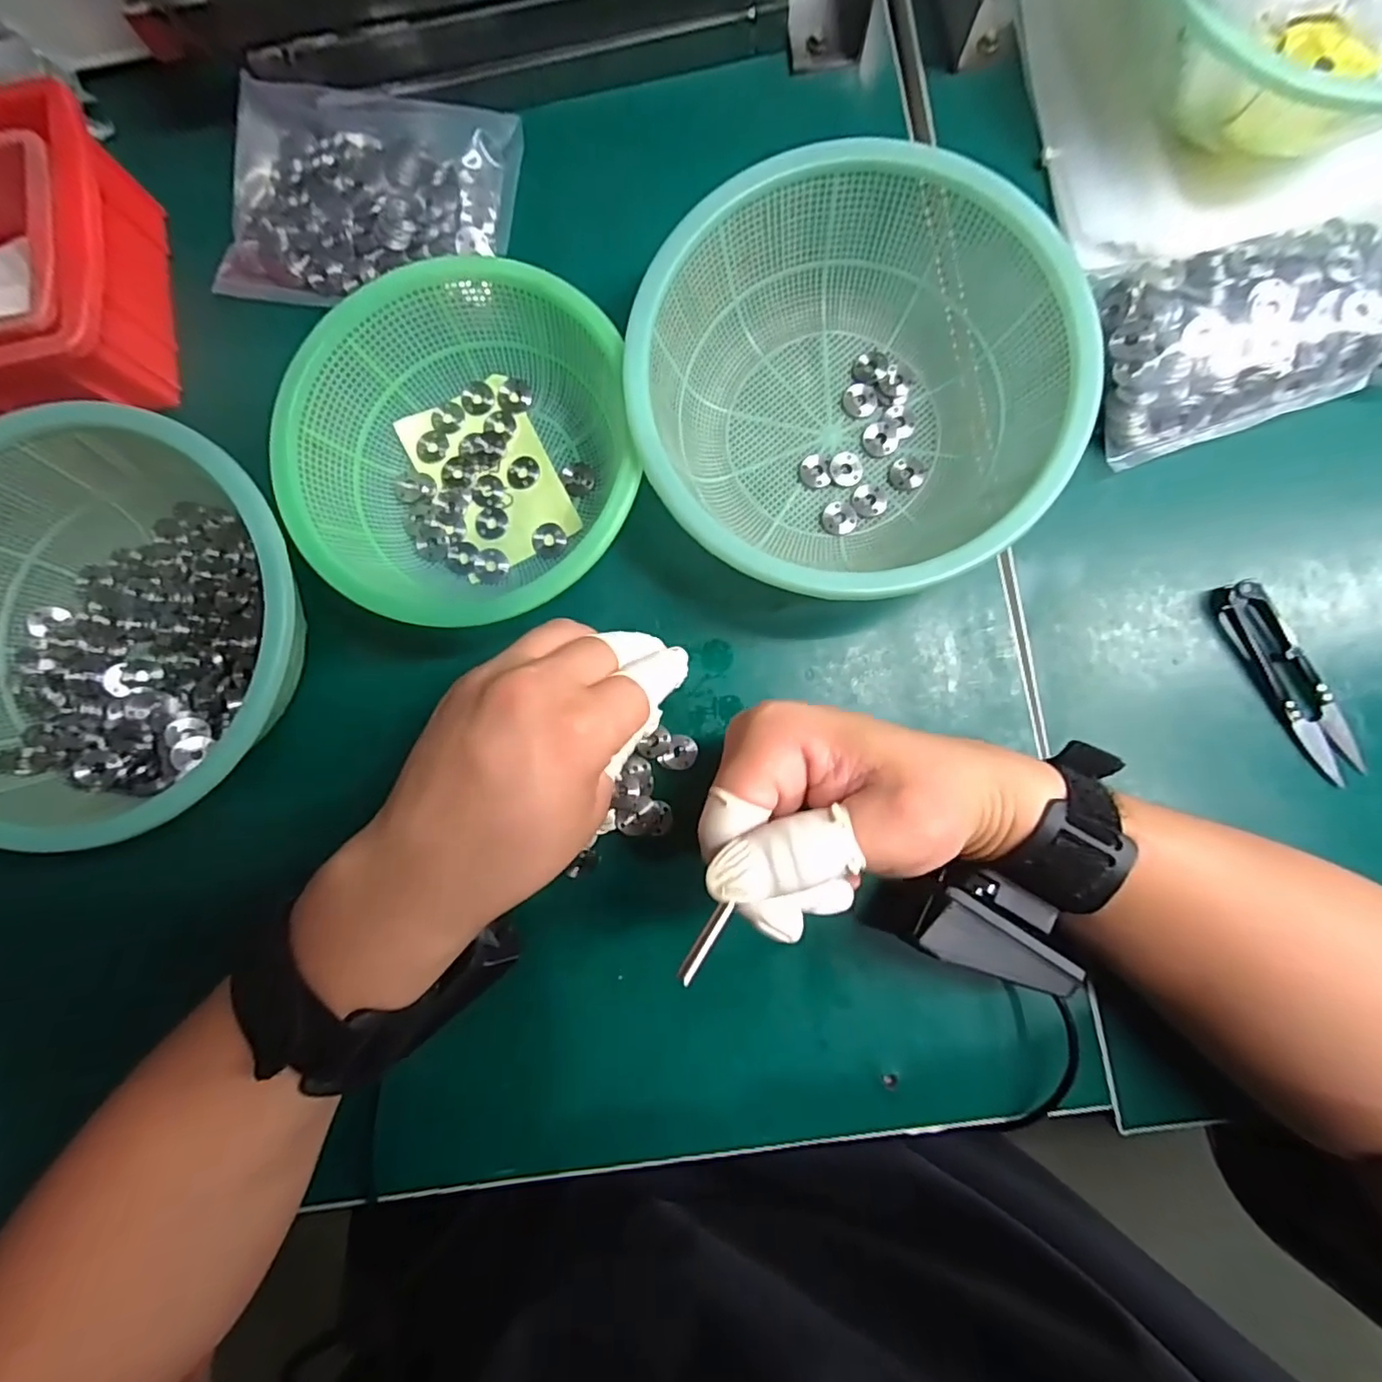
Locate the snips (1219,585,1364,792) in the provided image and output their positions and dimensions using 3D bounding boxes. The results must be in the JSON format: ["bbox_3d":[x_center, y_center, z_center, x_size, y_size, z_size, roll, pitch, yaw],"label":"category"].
[{"bbox_3d":[0.285,-0.005,0.282,0.024,0.012,0.102,-28,85,0],"label":"snips"}]

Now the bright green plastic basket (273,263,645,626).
[{"bbox_3d":[-0.103,-0.109,0.281,0.153,0.046,0.160,-6,85,2],"label":"bright green plastic basket"}]

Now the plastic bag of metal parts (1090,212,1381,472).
[{"bbox_3d":[0.265,-0.171,0.280,0.138,0.032,0.086,-16,85,1],"label":"plastic bag of metal parts"}]

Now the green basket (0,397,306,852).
[{"bbox_3d":[-0.264,-0.032,0.279,0.183,0.060,0.173,0,85,2],"label":"green basket"}]

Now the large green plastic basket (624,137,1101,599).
[{"bbox_3d":[0.067,-0.129,0.272,0.176,0.066,0.181,0,85,2],"label":"large green plastic basket"}]

